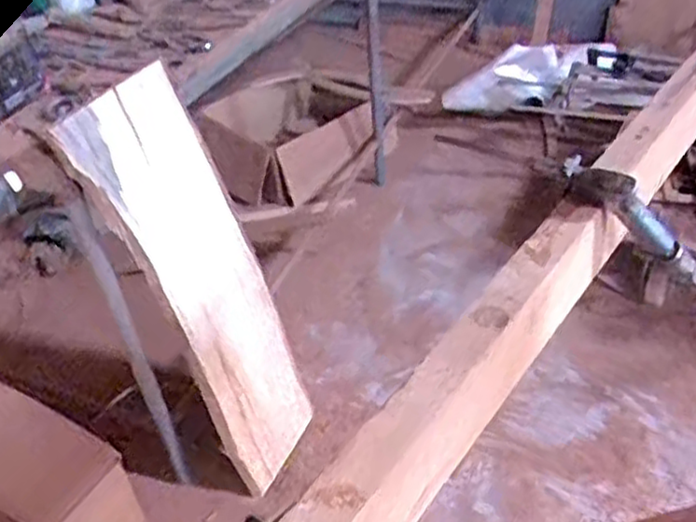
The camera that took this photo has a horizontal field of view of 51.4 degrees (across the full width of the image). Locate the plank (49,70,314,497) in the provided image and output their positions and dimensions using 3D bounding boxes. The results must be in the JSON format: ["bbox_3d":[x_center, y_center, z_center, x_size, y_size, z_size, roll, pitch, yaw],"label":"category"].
[{"bbox_3d":[-0.238,0.057,1.315,0.028,0.827,0.264,2,38,31],"label":"plank"}]

